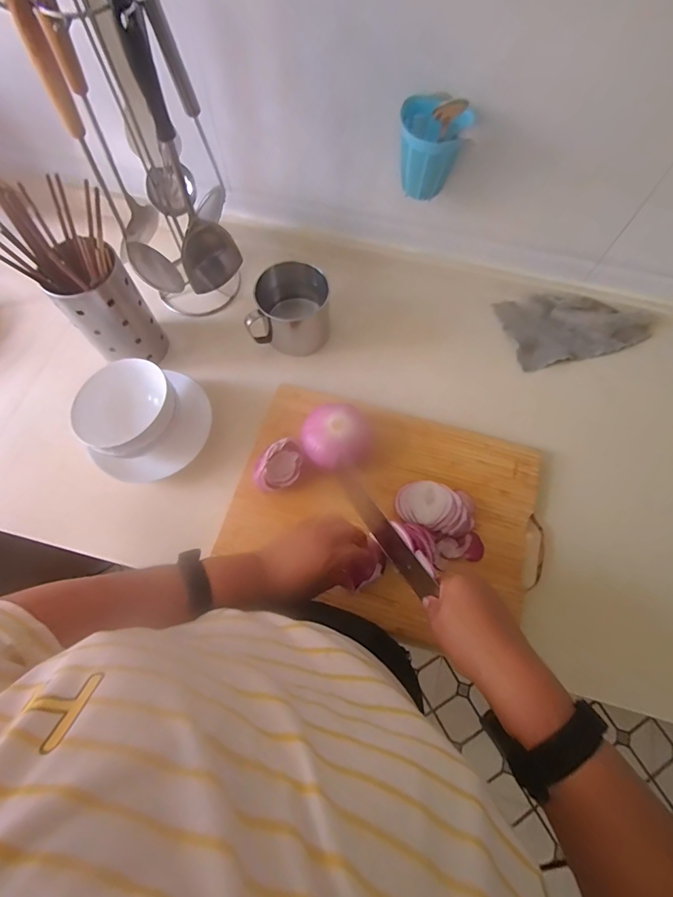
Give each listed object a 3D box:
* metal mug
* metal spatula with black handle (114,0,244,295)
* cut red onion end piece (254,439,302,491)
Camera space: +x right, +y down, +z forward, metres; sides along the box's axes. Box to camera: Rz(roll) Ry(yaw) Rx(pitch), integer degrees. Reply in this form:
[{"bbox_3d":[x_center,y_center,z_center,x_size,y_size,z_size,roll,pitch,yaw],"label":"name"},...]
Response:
[{"bbox_3d":[-0.068,-0.213,0.655,0.128,0.115,0.095,6,71,2],"label":"metal mug"},{"bbox_3d":[-0.193,-0.332,0.532,0.092,0.341,0.091,-16,71,-5],"label":"metal spatula with black handle"},{"bbox_3d":[-0.074,0.027,0.554,0.046,0.044,0.071,36,72,12],"label":"cut red onion end piece"}]

